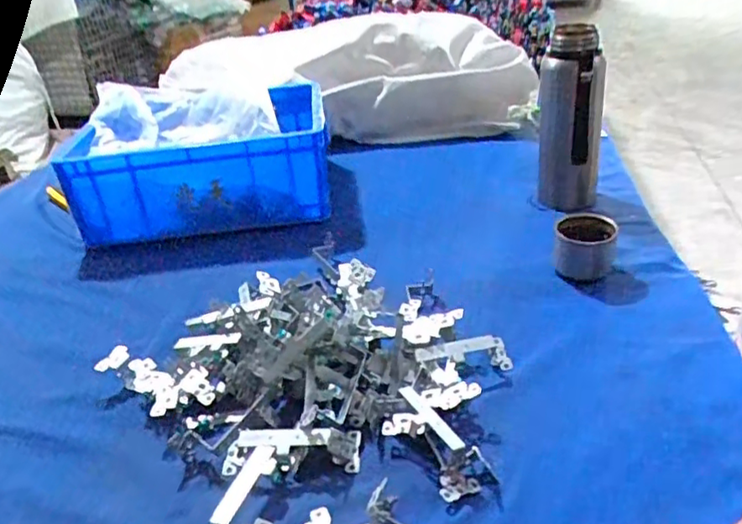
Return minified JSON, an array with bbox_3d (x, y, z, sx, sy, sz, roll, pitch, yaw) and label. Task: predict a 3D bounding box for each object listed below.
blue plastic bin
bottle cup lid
[{"bbox_3d":[-0.216,-0.146,0.833,0.314,0.139,0.236,-5,33,0],"label":"blue plastic bin"},{"bbox_3d":[0.229,-0.018,0.655,0.062,0.056,0.064,6,34,16],"label":"bottle cup lid"}]

